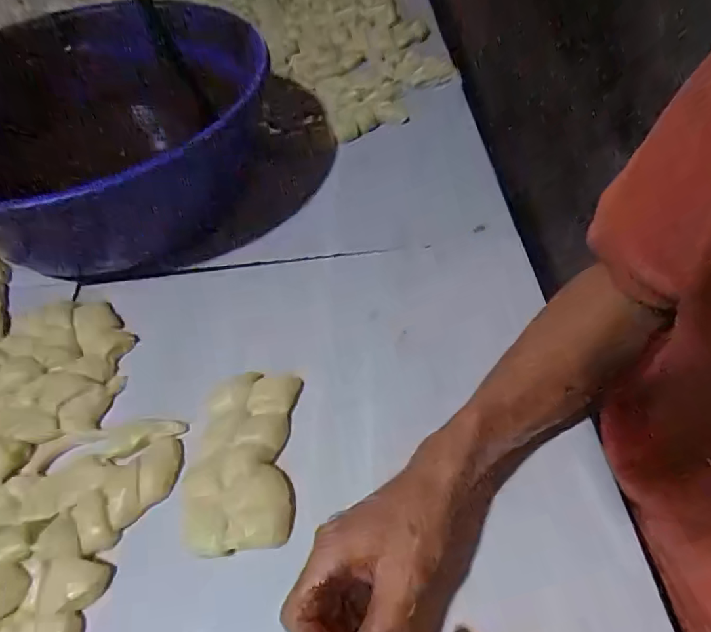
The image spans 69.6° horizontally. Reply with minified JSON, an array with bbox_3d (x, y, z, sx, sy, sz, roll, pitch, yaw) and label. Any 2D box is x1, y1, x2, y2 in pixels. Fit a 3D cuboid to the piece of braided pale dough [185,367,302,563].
[{"bbox_3d":[-0.092,0.115,0.420,0.082,0.016,0.148,-3,53,3],"label":"piece of braided pale dough"}]

